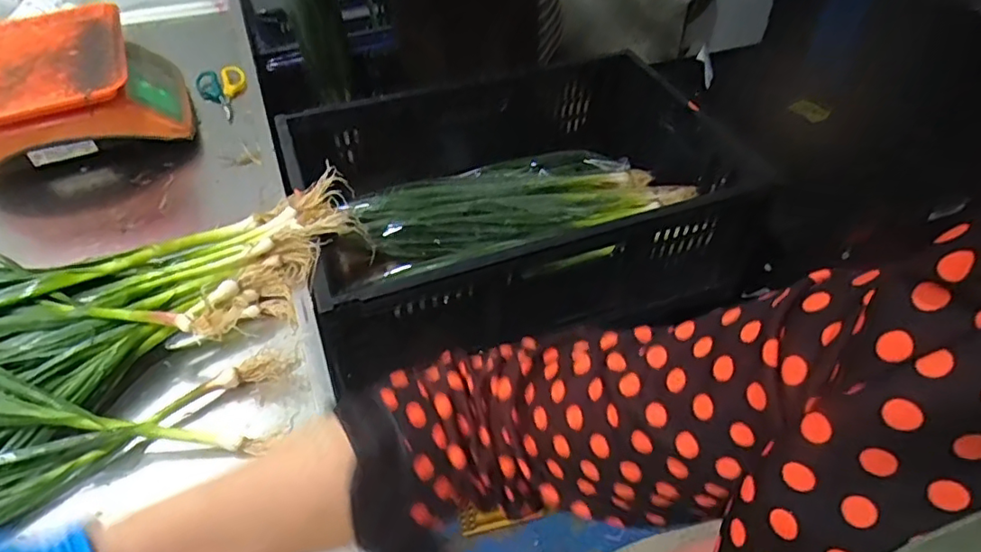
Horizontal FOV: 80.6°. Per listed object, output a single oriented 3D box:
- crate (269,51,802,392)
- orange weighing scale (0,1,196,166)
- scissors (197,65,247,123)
[{"bbox_3d":[0.075,-0.140,0.902,0.707,0.223,0.456,-17,50,-15],"label":"crate"},{"bbox_3d":[-0.606,-0.273,0.832,0.285,0.103,0.290,-19,51,-17],"label":"orange weighing scale"},{"bbox_3d":[-0.424,-0.297,0.924,0.074,0.016,0.154,-22,51,-19],"label":"scissors"}]

